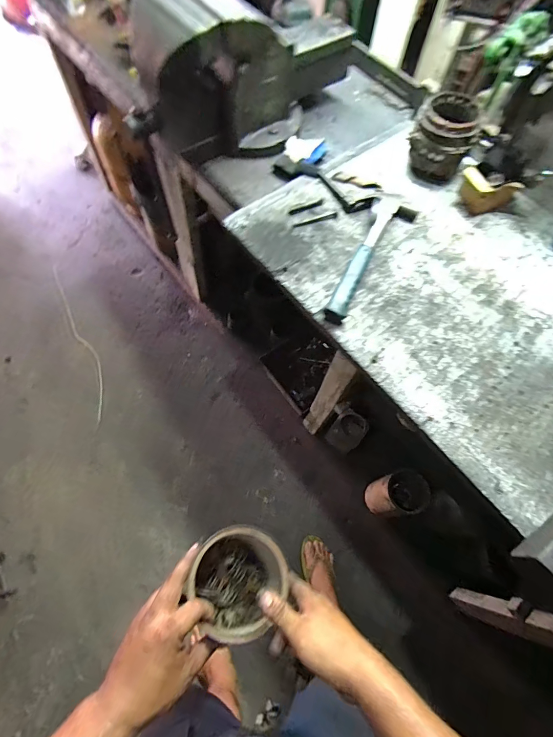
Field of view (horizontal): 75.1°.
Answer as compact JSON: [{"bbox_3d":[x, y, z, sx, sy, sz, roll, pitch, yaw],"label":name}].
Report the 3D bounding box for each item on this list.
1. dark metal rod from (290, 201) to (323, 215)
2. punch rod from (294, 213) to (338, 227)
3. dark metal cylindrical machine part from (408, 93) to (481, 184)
[{"bbox_3d":[0.064,-0.346,0.776,0.078,0.004,0.012,-21,69,-11],"label":"dark metal rod"},{"bbox_3d":[0.083,-0.315,0.763,0.097,0.009,0.011,-15,68,-9],"label":"punch rod"},{"bbox_3d":[0.361,-0.495,0.786,0.120,0.137,0.123,1,67,-2],"label":"dark metal cylindrical machine part"}]

